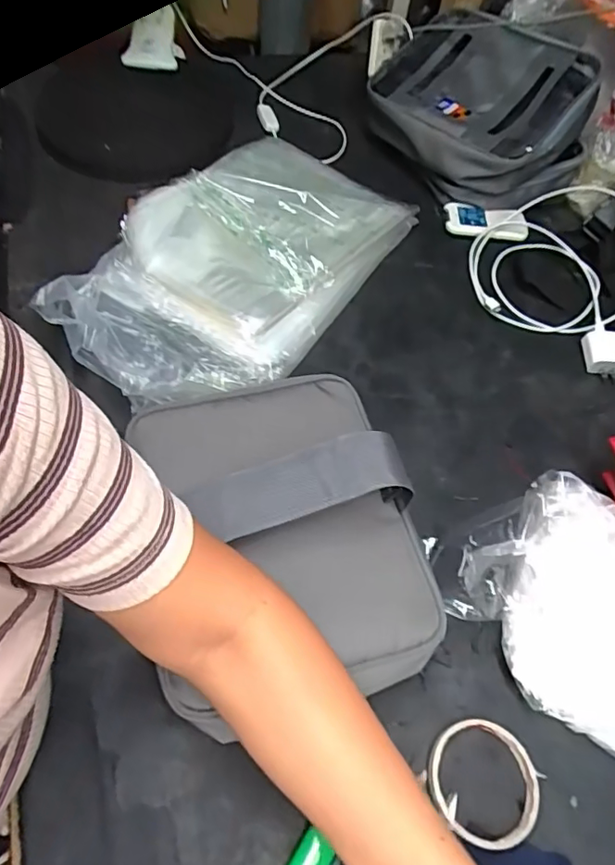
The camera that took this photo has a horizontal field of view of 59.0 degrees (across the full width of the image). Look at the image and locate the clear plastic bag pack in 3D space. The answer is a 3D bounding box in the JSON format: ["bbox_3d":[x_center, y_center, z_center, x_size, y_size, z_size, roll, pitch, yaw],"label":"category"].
[{"bbox_3d":[-0.074,-0.210,0.653,0.248,0.086,0.458,30,59,12],"label":"clear plastic bag pack"}]

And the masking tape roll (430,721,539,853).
[{"bbox_3d":[0.133,0.265,0.412,0.081,0.012,0.081,3,57,-5],"label":"masking tape roll"}]

